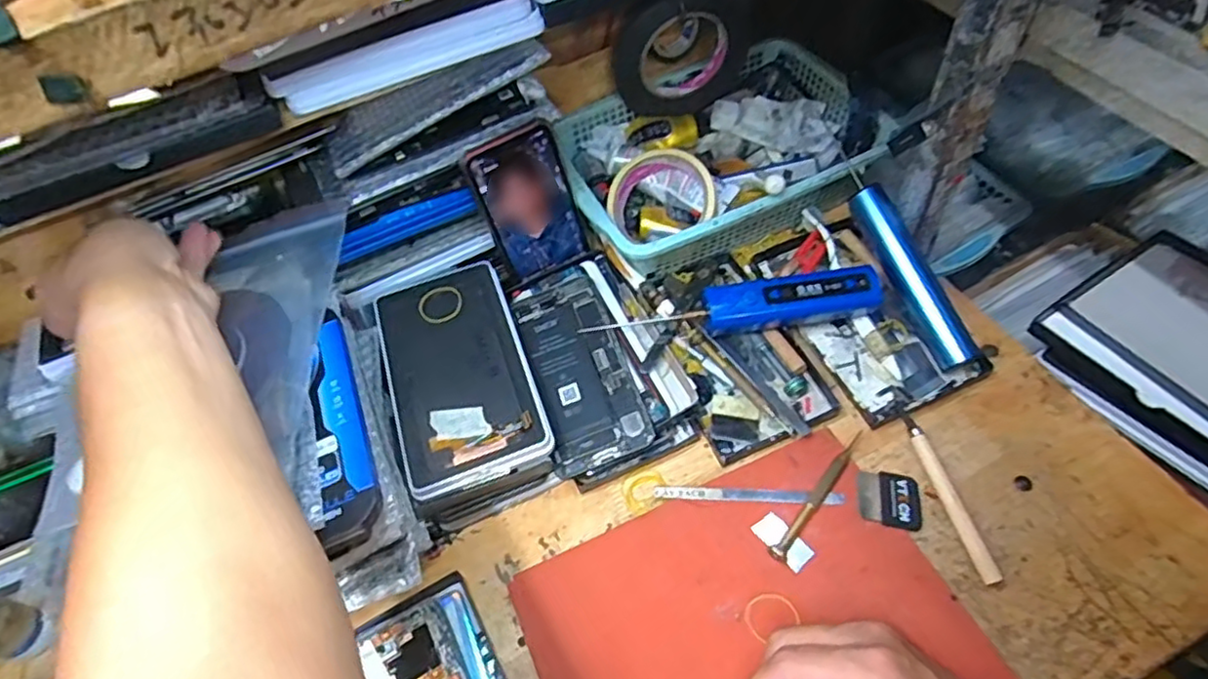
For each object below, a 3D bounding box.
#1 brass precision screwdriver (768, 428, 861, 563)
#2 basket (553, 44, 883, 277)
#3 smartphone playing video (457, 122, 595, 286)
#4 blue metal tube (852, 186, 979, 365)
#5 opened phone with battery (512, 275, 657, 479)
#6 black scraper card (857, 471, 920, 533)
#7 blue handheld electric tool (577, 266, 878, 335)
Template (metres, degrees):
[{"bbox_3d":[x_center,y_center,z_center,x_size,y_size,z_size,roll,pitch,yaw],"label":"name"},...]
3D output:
[{"bbox_3d":[0.149,0.105,0.453,0.011,0.010,0.116,34,66,26],"label":"brass precision screwdriver"},{"bbox_3d":[0.099,-0.169,0.597,0.265,0.064,0.192,-21,56,-7],"label":"basket"},{"bbox_3d":[-0.059,-0.109,0.538,0.074,0.123,0.017,-27,41,-7],"label":"smartphone playing video"},{"bbox_3d":[0.240,-0.050,0.514,0.027,0.026,0.153,-21,75,-9],"label":"blue metal tube"},{"bbox_3d":[-0.020,0.022,0.509,0.072,0.015,0.157,-18,61,-8],"label":"opened phone with battery"},{"bbox_3d":[0.197,0.109,0.453,0.038,0.007,0.041,7,57,12],"label":"black scraper card"},{"bbox_3d":[0.102,-0.024,0.514,0.217,0.043,0.027,-8,55,2],"label":"blue handheld electric tool"}]

